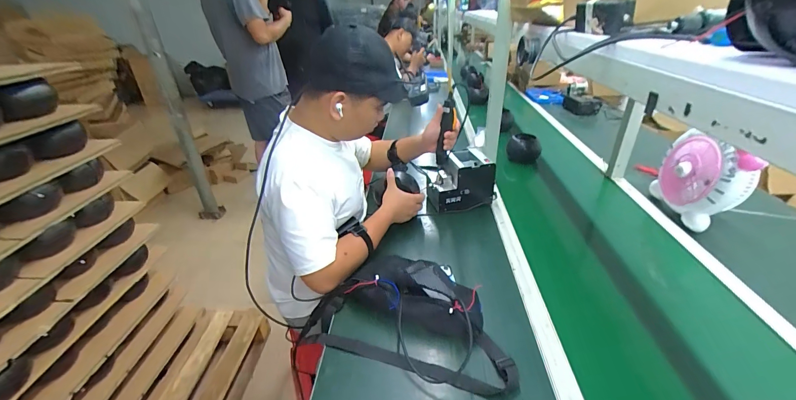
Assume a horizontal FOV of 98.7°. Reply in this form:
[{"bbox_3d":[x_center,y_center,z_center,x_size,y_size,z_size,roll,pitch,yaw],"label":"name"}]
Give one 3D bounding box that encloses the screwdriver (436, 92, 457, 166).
[{"bbox_3d":[0.137,-0.193,0.983,0.048,0.204,0.043,-11,32,-14],"label":"screwdriver"}]

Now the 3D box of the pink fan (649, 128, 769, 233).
[{"bbox_3d":[0.797,-0.060,0.898,0.091,0.218,0.234,0,31,4],"label":"pink fan"}]

